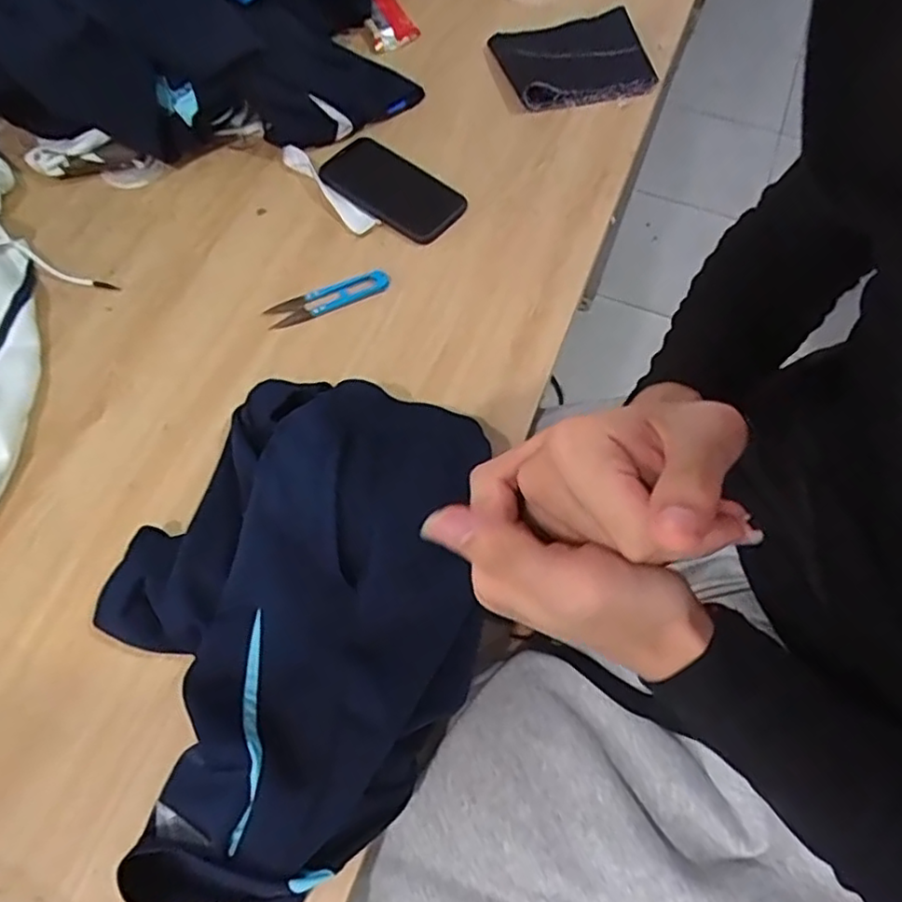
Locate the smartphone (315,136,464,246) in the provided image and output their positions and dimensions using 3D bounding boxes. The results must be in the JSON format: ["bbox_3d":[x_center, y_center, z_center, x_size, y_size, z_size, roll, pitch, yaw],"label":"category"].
[{"bbox_3d":[-0.059,-0.272,0.670,0.150,0.009,0.087,37,69,16],"label":"smartphone"}]

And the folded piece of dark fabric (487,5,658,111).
[{"bbox_3d":[0.141,-0.457,0.754,0.165,0.022,0.135,-10,64,-5],"label":"folded piece of dark fabric"}]

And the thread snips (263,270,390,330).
[{"bbox_3d":[-0.114,-0.144,0.610,0.116,0.005,0.029,-22,66,-11],"label":"thread snips"}]

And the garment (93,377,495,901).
[{"bbox_3d":[-0.113,0.111,0.450,0.250,0.076,0.336,5,64,2],"label":"garment"}]

